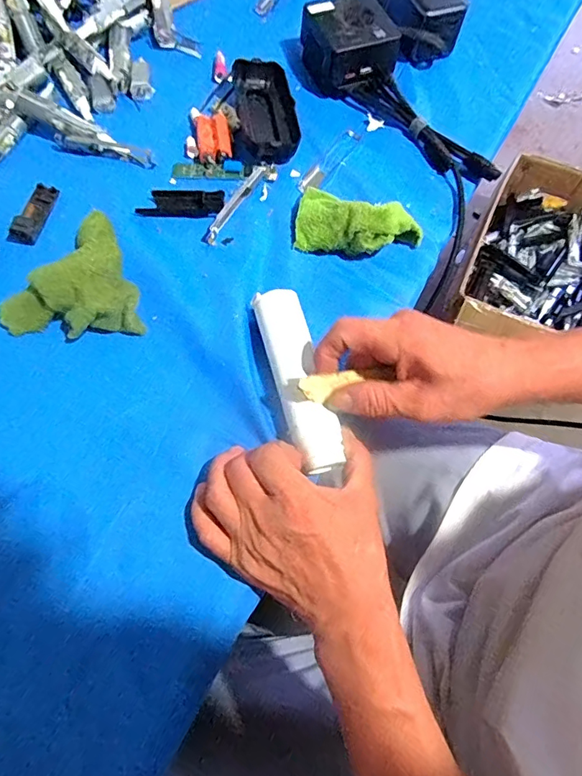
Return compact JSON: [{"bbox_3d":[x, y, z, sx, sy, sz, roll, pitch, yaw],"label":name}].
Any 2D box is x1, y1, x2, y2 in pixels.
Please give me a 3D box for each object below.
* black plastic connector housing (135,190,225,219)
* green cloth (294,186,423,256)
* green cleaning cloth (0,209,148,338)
[{"bbox_3d":[-0.096,-0.163,0.401,0.072,0.009,0.027,4,69,-1],"label":"black plastic connector housing"},{"bbox_3d":[0.056,-0.137,0.384,0.105,0.037,0.055,20,70,5],"label":"green cloth"},{"bbox_3d":[-0.178,-0.083,0.350,0.099,0.042,0.106,-22,72,-10],"label":"green cleaning cloth"}]

